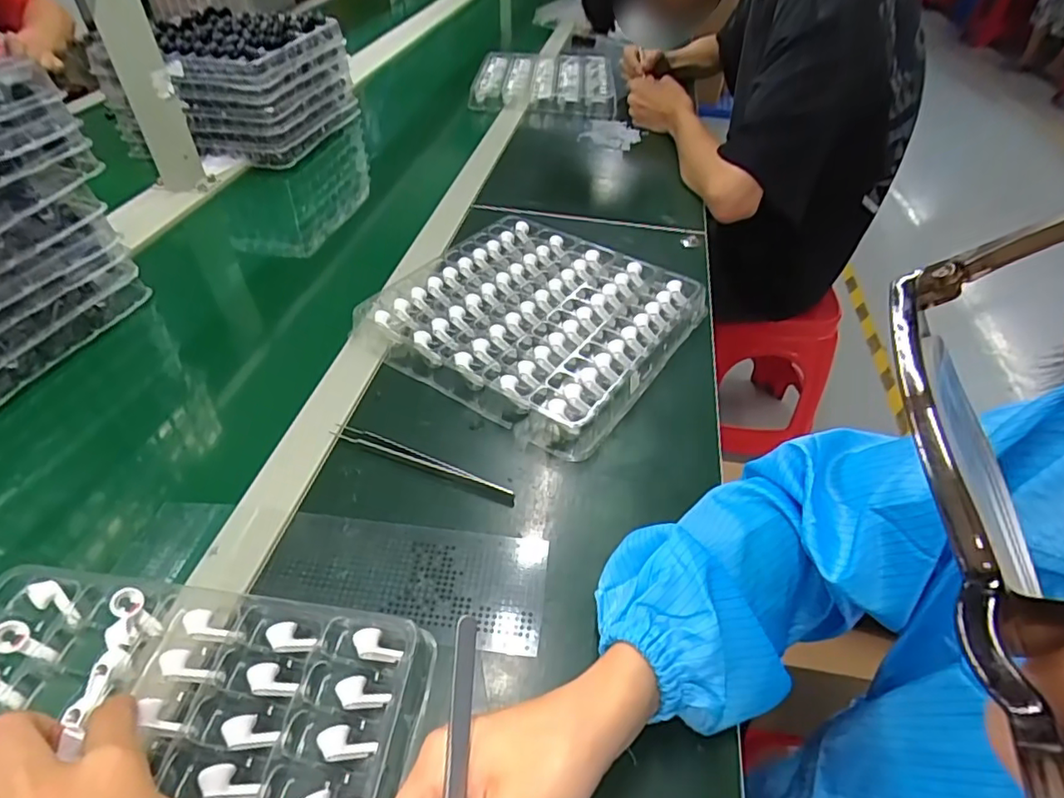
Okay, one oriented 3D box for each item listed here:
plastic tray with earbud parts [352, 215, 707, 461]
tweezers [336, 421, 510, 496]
[{"bbox_3d":[0.006,-0.087,0.560,0.256,0.029,0.255,27,49,24],"label":"plastic tray with earbud parts"},{"bbox_3d":[-0.086,0.046,0.441,0.151,0.007,0.011,17,46,16],"label":"tweezers"}]

